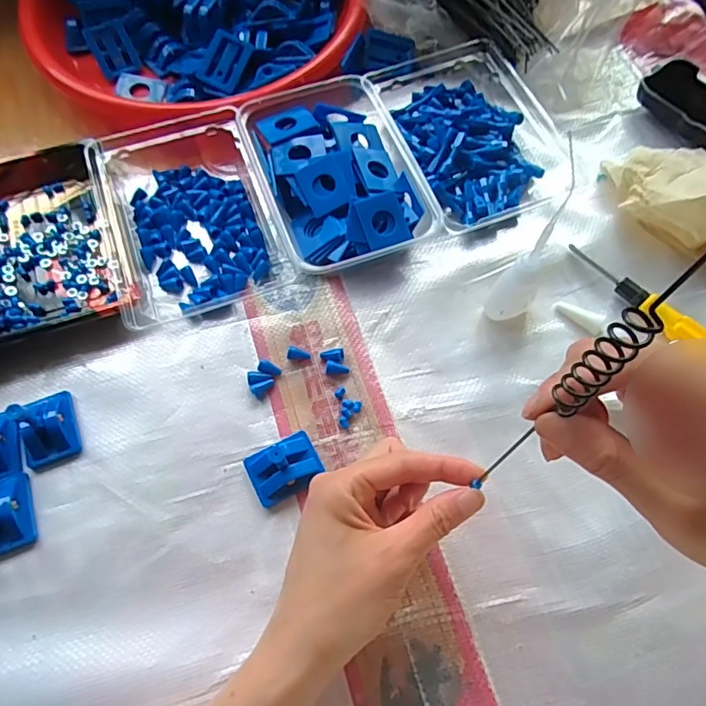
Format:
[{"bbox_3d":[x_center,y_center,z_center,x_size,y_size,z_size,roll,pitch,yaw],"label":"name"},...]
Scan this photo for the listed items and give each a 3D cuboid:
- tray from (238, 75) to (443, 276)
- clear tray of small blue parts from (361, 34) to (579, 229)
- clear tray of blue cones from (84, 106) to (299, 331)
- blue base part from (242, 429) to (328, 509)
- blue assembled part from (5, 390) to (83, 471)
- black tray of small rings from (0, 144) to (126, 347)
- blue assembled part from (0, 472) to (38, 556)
[{"bbox_3d":[-0.014,-0.134,0.411,0.112,0.035,0.167,-19,67,-8],"label":"tray"},{"bbox_3d":[0.093,-0.186,0.437,0.130,0.032,0.181,-21,67,-9],"label":"clear tray of small blue parts"},{"bbox_3d":[-0.129,-0.113,0.407,0.121,0.031,0.180,-20,67,-9],"label":"clear tray of blue cones"},{"bbox_3d":[-0.043,0.072,0.337,0.044,0.017,0.035,-24,68,-10],"label":"blue base part"},{"bbox_3d":[-0.199,0.044,0.339,0.033,0.040,0.043,-16,67,-7],"label":"blue assembled part"},{"bbox_3d":[-0.234,-0.087,0.397,0.099,0.029,0.162,-16,67,-7],"label":"black tray of small rings"},{"bbox_3d":[-0.214,0.095,0.321,0.034,0.022,0.045,-20,67,-8],"label":"blue assembled part"}]

